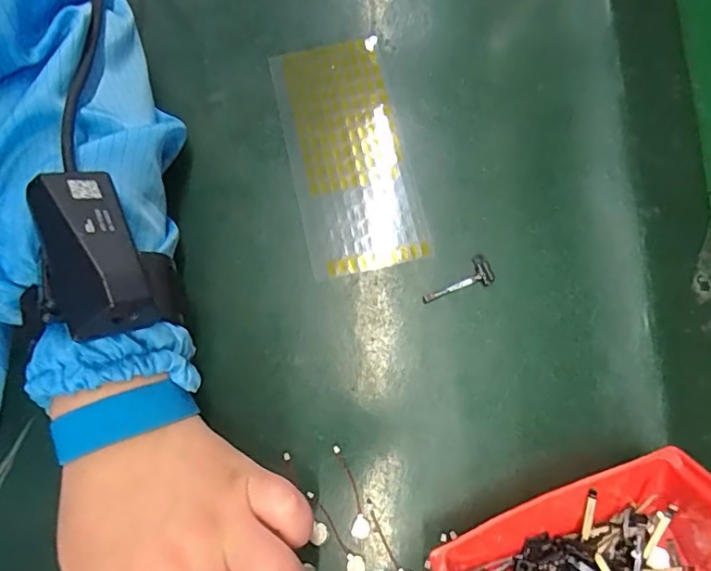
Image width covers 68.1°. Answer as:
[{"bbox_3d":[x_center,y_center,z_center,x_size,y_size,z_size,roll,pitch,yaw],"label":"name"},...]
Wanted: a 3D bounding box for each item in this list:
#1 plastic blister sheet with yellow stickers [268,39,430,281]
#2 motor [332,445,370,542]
[{"bbox_3d":[-0.007,-0.079,0.314,0.066,0.011,0.145,-13,75,-3],"label":"plastic blister sheet with yellow stickers"},{"bbox_3d":[-0.002,0.104,0.267,0.009,0.004,0.046,-14,75,-3],"label":"motor"}]

